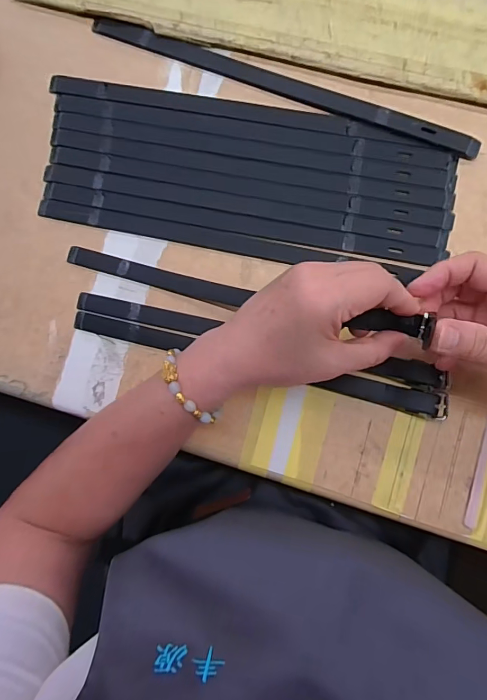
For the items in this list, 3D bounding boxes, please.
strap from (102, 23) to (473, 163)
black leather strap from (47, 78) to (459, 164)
[{"bbox_3d":[0.029,-0.228,0.352,0.343,0.006,0.017,23,90,6],"label":"strap"},{"bbox_3d":[-0.002,-0.206,0.357,0.349,0.009,0.023,14,90,6],"label":"black leather strap"}]

